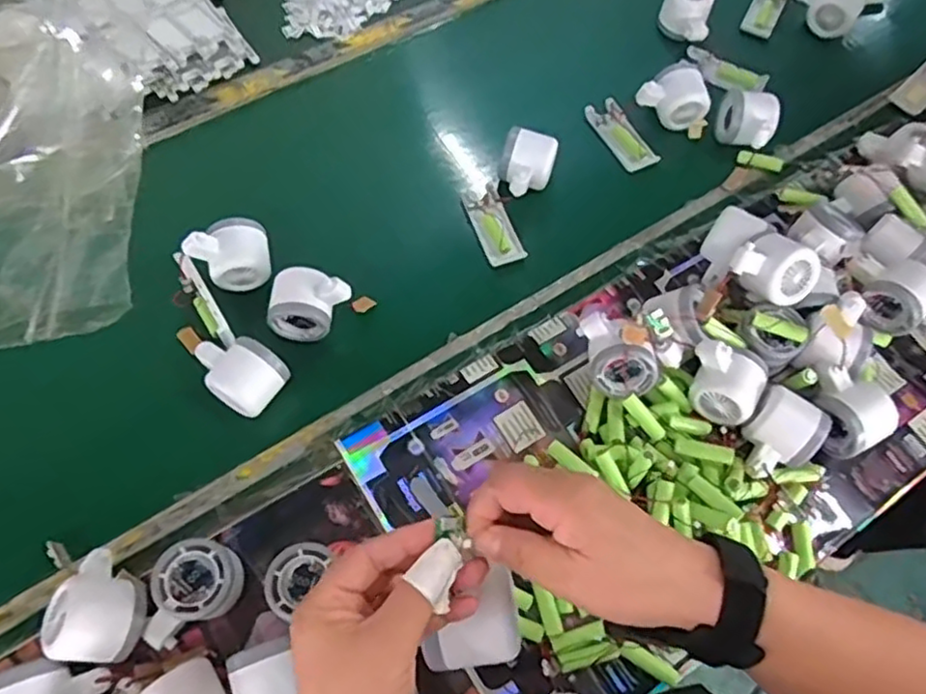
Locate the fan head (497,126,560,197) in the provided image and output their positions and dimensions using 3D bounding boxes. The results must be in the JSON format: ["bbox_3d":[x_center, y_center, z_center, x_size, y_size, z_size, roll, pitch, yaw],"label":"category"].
[{"bbox_3d":[0.070,-0.196,0.740,0.061,0.048,0.076,13,64,4],"label":"fan head"}]

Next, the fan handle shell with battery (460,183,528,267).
[{"bbox_3d":[0.033,-0.133,0.734,0.039,0.016,0.095,-21,67,-12],"label":"fan handle shell with battery"}]

